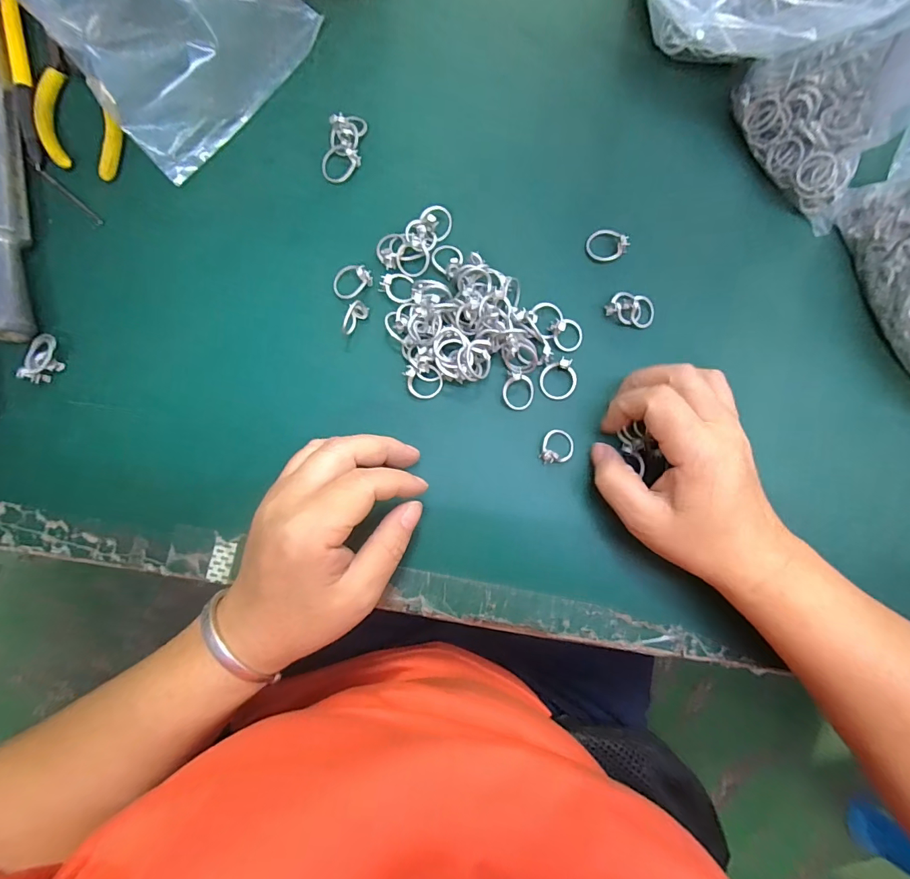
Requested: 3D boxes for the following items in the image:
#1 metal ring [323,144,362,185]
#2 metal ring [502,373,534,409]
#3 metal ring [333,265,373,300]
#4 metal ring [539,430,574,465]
[{"bbox_3d":[-0.076,-0.178,0.287,0.022,0.009,0.024,0,92,9],"label":"metal ring"},{"bbox_3d":[0.039,-0.029,0.276,0.022,0.006,0.022,-6,104,-24],"label":"metal ring"},{"bbox_3d":[-0.064,-0.100,0.277,0.025,0.010,0.019,-33,87,-5],"label":"metal ring"},{"bbox_3d":[0.064,0.005,0.272,0.019,0.011,0.023,16,85,-1],"label":"metal ring"}]

